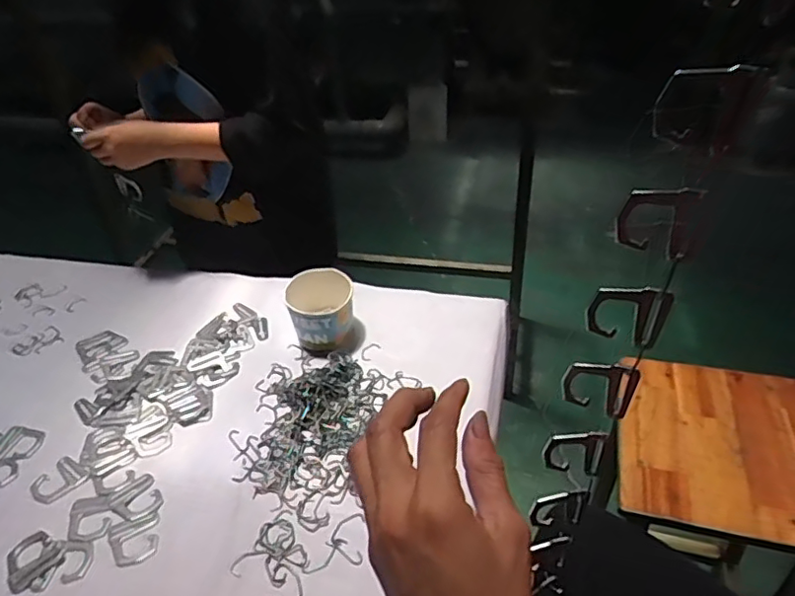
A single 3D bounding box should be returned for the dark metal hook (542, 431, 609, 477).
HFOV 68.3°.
[{"bbox_3d":[0.141,0.125,0.466,0.050,0.042,0.016,-3,37,2],"label":"dark metal hook"}]

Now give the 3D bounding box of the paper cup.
[{"bbox_3d":[-0.100,0.017,0.784,0.086,0.075,0.095,-11,37,-9],"label":"paper cup"}]

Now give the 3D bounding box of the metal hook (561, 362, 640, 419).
[{"bbox_3d":[0.149,0.066,0.435,0.050,0.045,0.009,8,38,16],"label":"metal hook"}]

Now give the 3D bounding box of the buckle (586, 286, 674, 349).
[{"bbox_3d":[0.156,0.012,0.399,0.050,0.045,0.009,6,38,13],"label":"buckle"}]

